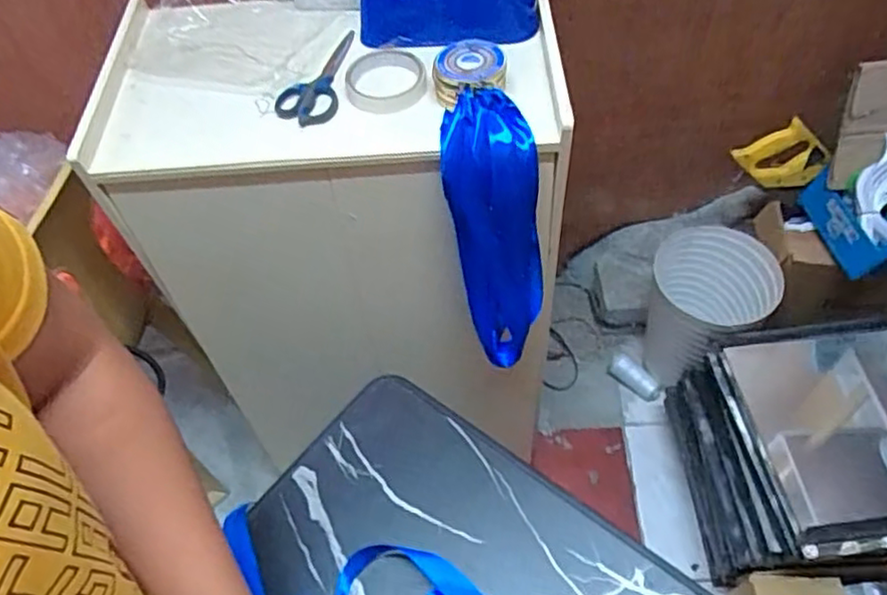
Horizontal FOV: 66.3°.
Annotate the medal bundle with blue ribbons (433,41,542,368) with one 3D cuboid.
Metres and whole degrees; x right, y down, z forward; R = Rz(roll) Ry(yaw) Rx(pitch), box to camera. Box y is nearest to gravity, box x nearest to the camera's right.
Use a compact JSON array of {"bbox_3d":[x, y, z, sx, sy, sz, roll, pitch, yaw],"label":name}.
[{"bbox_3d":[0.053,-0.092,0.784,0.095,0.370,0.103,-12,31,-3],"label":"medal bundle with blue ribbons"}]

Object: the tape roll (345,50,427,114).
[{"bbox_3d":[-0.063,-0.240,0.754,0.089,0.021,0.097,-3,55,4],"label":"tape roll"}]

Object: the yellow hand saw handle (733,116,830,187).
[{"bbox_3d":[0.591,-0.245,1.183,0.139,0.116,0.022,32,41,-19],"label":"yellow hand saw handle"}]

